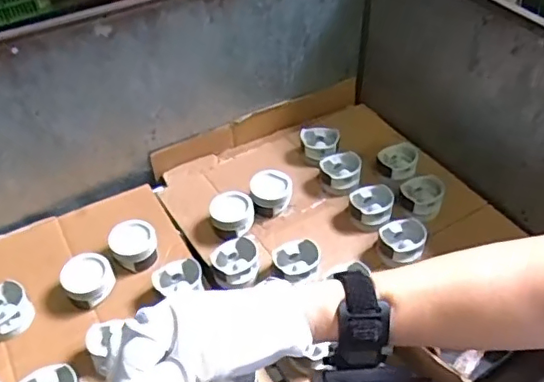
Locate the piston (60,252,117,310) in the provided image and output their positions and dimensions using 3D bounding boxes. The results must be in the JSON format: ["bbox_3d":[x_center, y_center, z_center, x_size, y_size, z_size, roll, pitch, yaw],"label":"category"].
[{"bbox_3d":[-0.289,0.143,0.885,0.076,0.056,0.072,-1,44,1],"label":"piston"}]

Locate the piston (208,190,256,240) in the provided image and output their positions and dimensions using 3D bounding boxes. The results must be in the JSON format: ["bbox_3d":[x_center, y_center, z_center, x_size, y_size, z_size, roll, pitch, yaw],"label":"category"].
[{"bbox_3d":[-0.069,0.044,0.983,0.076,0.056,0.080,-3,44,-1],"label":"piston"}]

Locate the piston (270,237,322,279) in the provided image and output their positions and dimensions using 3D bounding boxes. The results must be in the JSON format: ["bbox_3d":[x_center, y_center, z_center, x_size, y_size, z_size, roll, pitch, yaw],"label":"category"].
[{"bbox_3d":[0.040,0.117,0.902,0.075,0.044,0.071,-31,51,-26],"label":"piston"}]

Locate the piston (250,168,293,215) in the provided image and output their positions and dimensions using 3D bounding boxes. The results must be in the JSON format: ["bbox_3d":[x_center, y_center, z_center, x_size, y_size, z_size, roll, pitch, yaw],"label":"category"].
[{"bbox_3d":[-0.002,0.004,1.020,0.077,0.054,0.069,-3,44,-1],"label":"piston"}]

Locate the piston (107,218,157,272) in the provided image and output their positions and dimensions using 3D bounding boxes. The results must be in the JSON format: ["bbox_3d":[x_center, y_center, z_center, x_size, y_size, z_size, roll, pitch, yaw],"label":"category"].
[{"bbox_3d":[-0.231,0.093,0.934,0.077,0.055,0.074,-1,44,1],"label":"piston"}]

